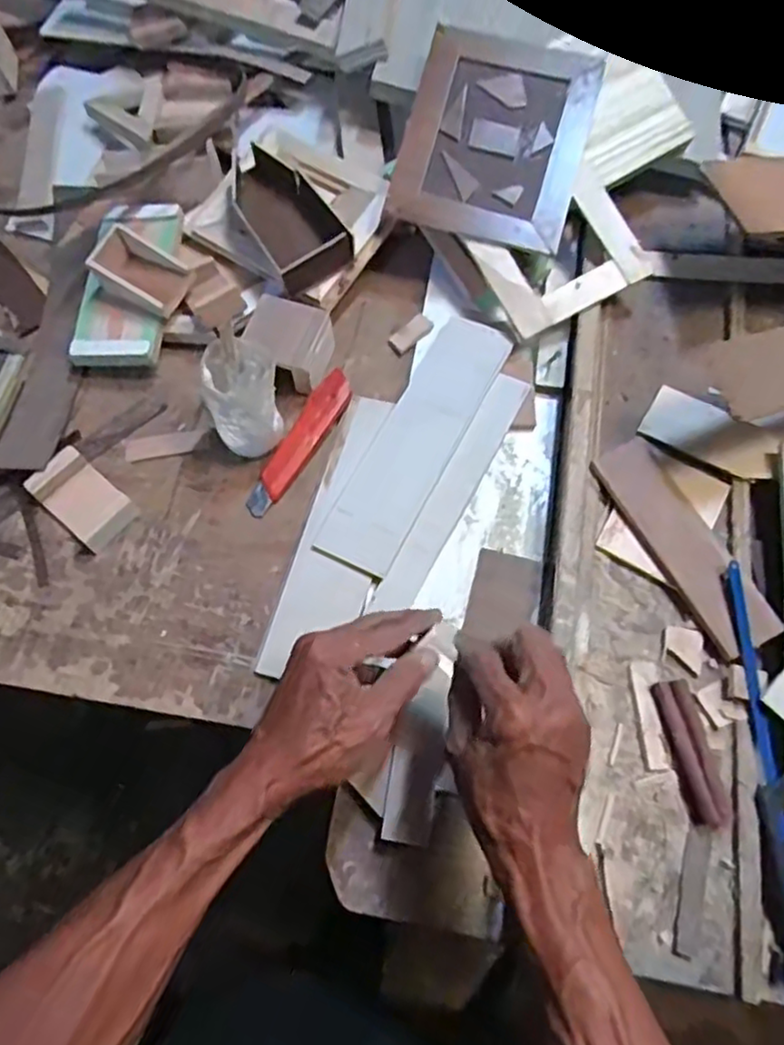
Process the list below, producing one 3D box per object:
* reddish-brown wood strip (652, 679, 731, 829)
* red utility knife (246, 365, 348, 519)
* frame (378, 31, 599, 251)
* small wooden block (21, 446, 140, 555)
[{"bbox_3d":[0.216,0.164,0.482,0.027,0.012,0.098,-10,67,-3],"label":"reddish-brown wood strip"},{"bbox_3d":[-0.082,-0.073,0.598,0.032,0.013,0.151,28,70,12],"label":"red utility knife"},{"bbox_3d":[0.097,-0.361,0.628,0.162,0.013,0.194,16,86,4],"label":"frame"},{"bbox_3d":[-0.263,-0.019,0.572,0.085,0.024,0.051,38,73,15],"label":"small wooden block"}]

